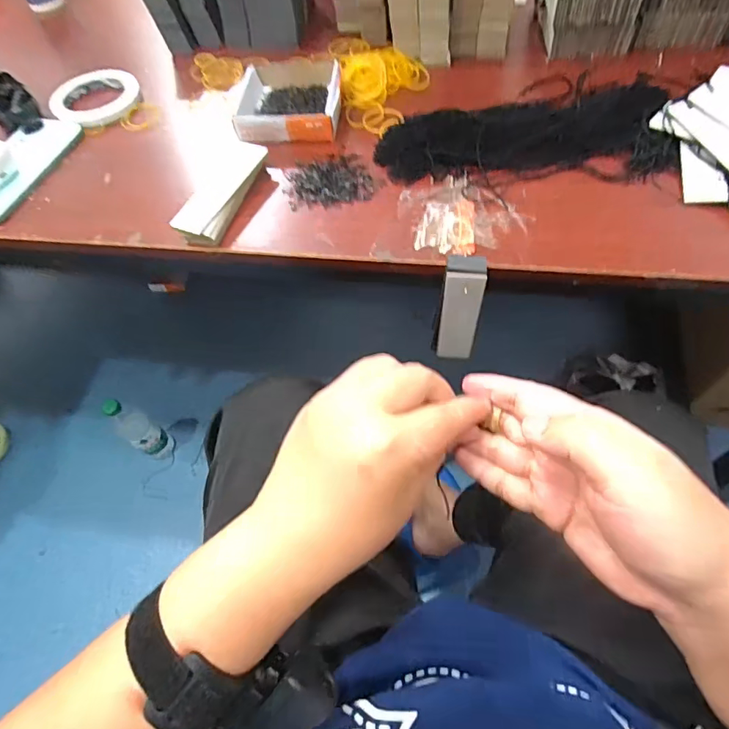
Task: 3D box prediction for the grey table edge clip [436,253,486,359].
[{"bbox_3d":[0.088,-0.048,0.439,0.035,0.116,0.027,9,61,9],"label":"grey table edge clip"}]

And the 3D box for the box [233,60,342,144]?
[{"bbox_3d":[-0.082,-0.291,0.528,0.113,0.027,0.112,-1,59,4],"label":"box"}]

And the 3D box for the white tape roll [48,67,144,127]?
[{"bbox_3d":[-0.332,-0.331,0.590,0.103,0.013,0.111,-2,59,3],"label":"white tape roll"}]

